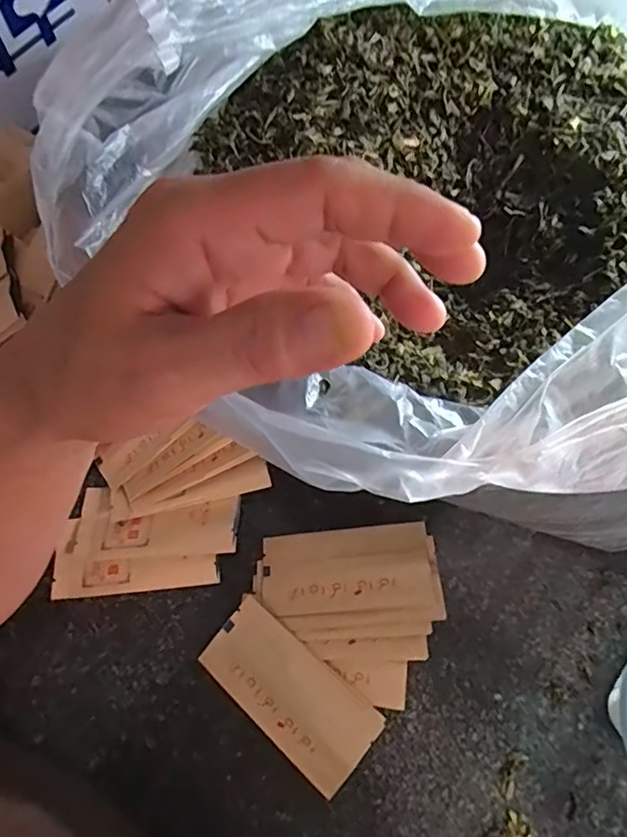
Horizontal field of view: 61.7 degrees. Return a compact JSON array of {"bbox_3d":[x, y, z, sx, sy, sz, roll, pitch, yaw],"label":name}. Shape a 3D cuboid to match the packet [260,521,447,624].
[{"bbox_3d":[0.022,0.100,0.336,0.111,0.011,0.058,-10,60,14],"label":"packet"}]

